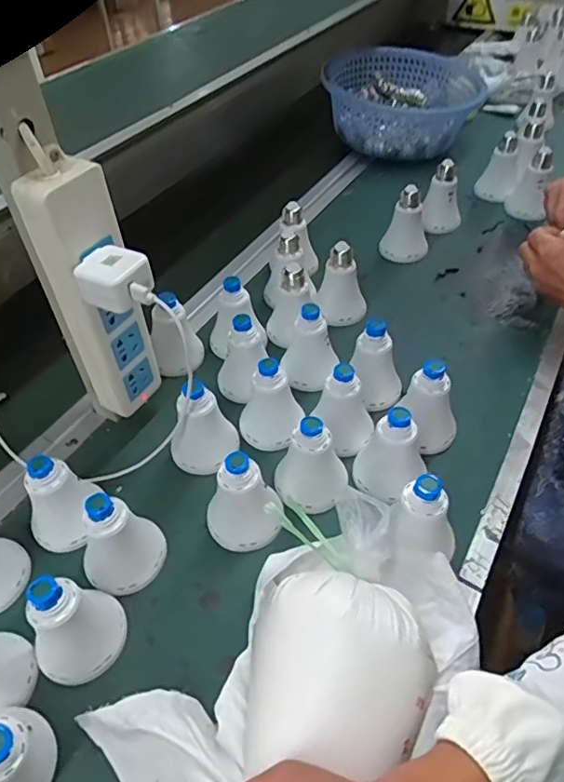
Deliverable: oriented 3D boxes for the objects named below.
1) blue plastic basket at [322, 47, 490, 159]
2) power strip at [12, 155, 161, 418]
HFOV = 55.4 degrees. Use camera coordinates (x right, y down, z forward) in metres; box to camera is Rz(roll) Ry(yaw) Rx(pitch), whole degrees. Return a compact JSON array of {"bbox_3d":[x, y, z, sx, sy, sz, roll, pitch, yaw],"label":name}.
[{"bbox_3d":[0.205,-0.512,0.958,0.264,0.102,0.251,-2,46,2],"label":"blue plastic basket"},{"bbox_3d":[-0.145,-0.071,0.438,0.028,0.216,0.057,24,52,23],"label":"power strip"}]

